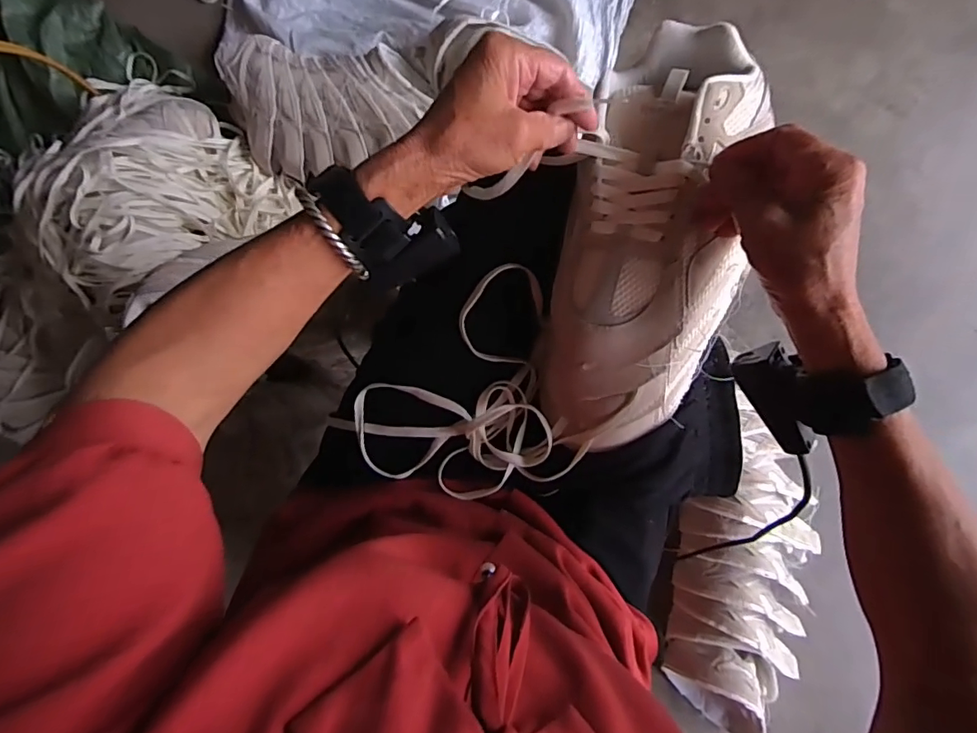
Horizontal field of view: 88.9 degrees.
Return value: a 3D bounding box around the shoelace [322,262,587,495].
[{"bbox_3d":[-0.006,0.040,0.421,0.208,0.050,0.162,-40,88,2],"label":"shoelace"}]

